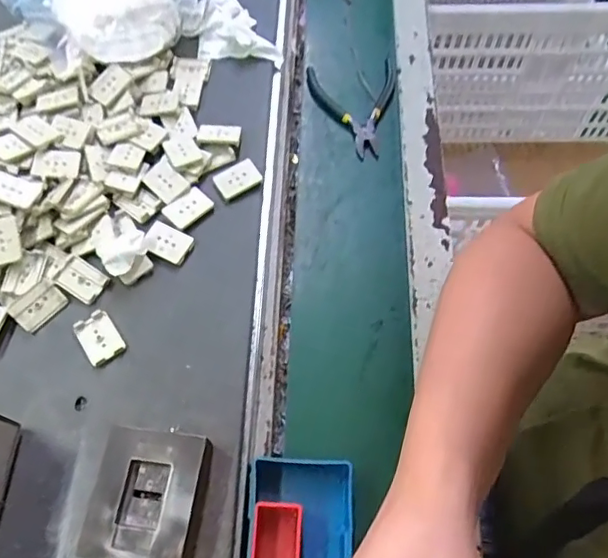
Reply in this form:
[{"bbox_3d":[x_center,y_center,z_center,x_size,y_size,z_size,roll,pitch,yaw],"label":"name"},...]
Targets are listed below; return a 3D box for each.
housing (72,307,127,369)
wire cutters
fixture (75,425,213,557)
[{"bbox_3d":[-0.157,0.045,0.429,0.028,0.004,0.042,-32,67,-17],"label":"housing"},{"bbox_3d":[0.057,-0.176,0.575,0.091,0.014,0.122,-9,63,-6],"label":"wire cutters"},{"bbox_3d":[-0.101,0.143,0.368,0.070,0.028,0.079,7,62,2],"label":"fixture"}]

